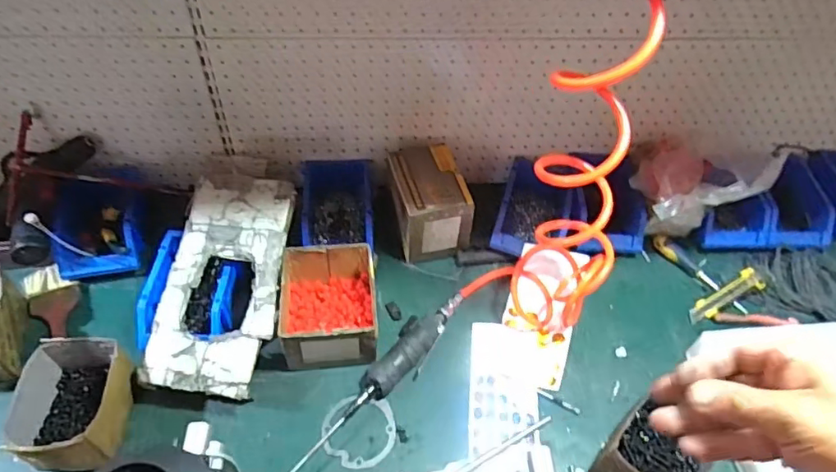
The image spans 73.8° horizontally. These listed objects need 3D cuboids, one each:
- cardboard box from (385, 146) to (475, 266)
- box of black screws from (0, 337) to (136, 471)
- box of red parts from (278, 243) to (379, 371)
[{"bbox_3d":[0.014,-0.055,0.939,0.106,0.132,0.152,-11,52,-13],"label":"cardboard box"},{"bbox_3d":[-0.442,0.218,0.724,0.119,0.092,0.150,-1,50,-5],"label":"box of black screws"},{"bbox_3d":[-0.133,0.103,0.829,0.139,0.096,0.166,-3,50,-6],"label":"box of red parts"}]

